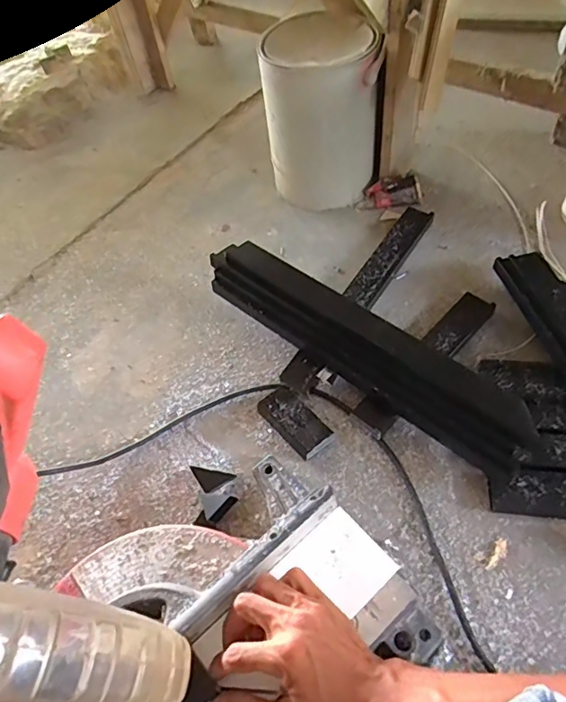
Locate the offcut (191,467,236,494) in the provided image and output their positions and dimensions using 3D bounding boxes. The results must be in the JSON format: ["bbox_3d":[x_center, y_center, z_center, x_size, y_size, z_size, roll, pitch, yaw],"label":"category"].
[{"bbox_3d":[-0.085,0.154,0.613,0.051,0.013,0.026,12,63,2],"label":"offcut"}]

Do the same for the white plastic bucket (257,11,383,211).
[{"bbox_3d":[0.056,-0.355,0.808,0.158,0.238,0.148,-2,56,3],"label":"white plastic bucket"}]

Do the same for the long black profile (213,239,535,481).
[{"bbox_3d":[0.090,-0.011,0.650,0.460,0.059,0.074,34,65,26],"label":"long black profile"}]

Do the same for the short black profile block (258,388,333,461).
[{"bbox_3d":[0.015,0.085,0.654,0.052,0.021,0.093,-38,61,-20],"label":"short black profile block"}]

